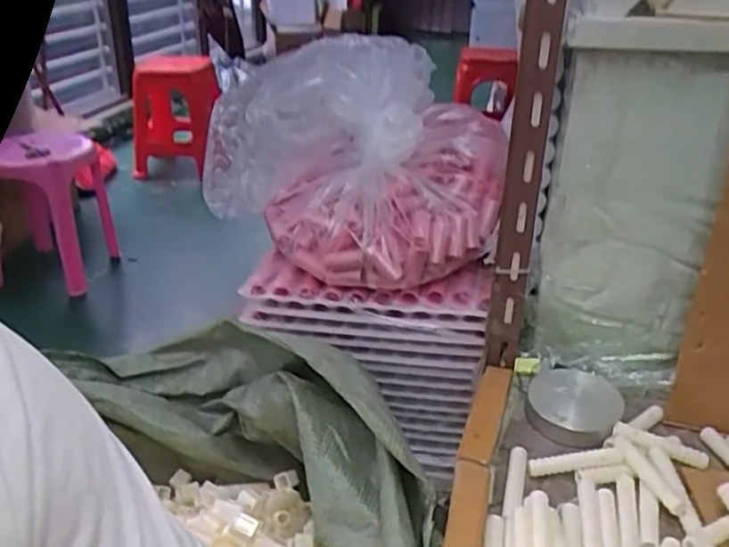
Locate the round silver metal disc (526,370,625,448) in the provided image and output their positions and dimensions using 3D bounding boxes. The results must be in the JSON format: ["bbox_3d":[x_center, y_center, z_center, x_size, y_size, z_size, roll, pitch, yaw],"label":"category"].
[{"bbox_3d":[0.196,0.124,0.663,0.084,0.019,0.097,14,30,24],"label":"round silver metal disc"}]

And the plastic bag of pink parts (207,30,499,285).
[{"bbox_3d":[0.000,-0.155,0.858,0.270,0.213,0.348,-23,35,-38],"label":"plastic bag of pink parts"}]

